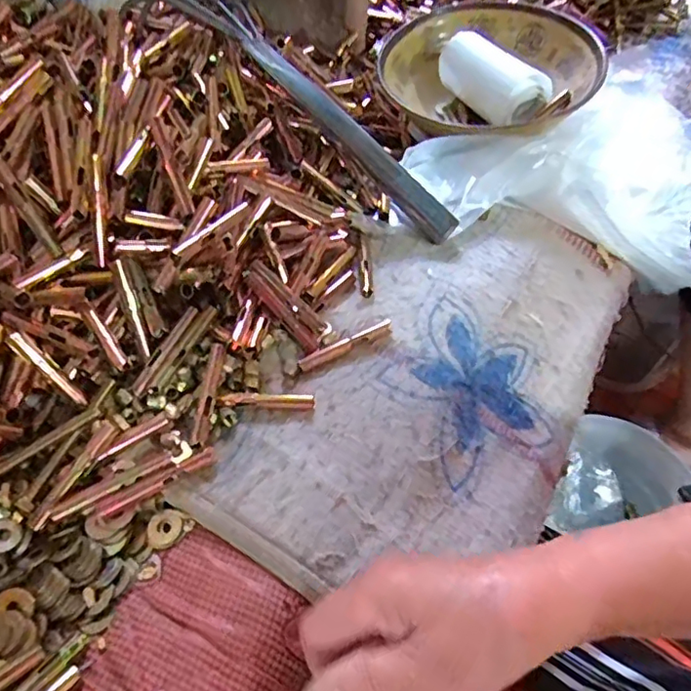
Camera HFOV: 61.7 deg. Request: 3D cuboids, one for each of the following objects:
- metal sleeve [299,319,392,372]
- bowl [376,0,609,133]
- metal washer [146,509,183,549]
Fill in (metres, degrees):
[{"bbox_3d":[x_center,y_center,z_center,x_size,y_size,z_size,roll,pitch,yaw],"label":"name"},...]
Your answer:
[{"bbox_3d":[0.001,-0.001,0.382,0.068,0.010,0.007,-22,56,-17],"label":"metal sleeve"},{"bbox_3d":[0.132,-0.247,0.540,0.175,0.072,0.191,-27,57,-20],"label":"bowl"},{"bbox_3d":[-0.100,0.101,0.320,0.020,0.004,0.019,0,52,0],"label":"metal washer"}]

